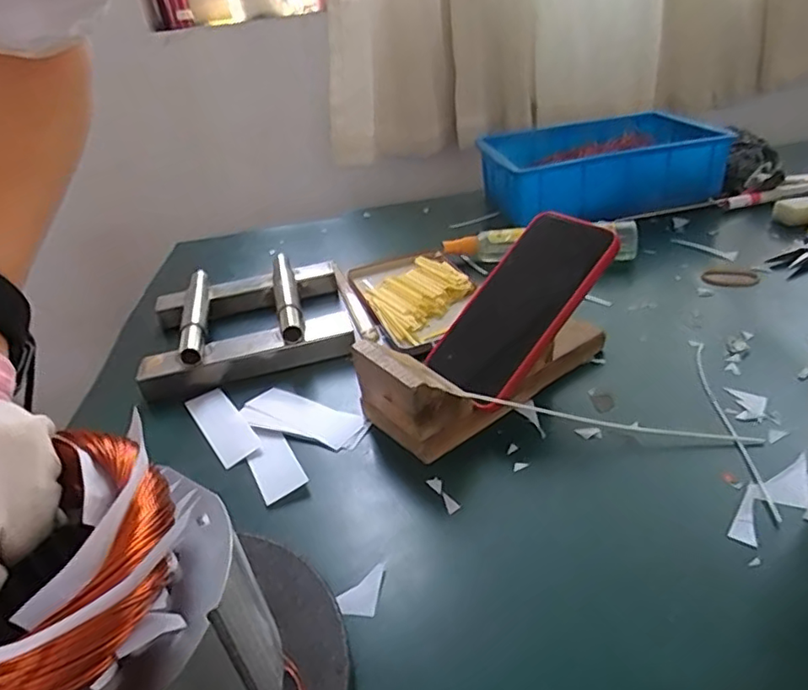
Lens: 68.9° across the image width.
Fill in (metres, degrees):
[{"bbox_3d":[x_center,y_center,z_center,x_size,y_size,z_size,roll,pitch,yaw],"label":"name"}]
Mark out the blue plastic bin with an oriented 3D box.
[{"bbox_3d":[0.253,-0.233,0.789,0.287,0.088,0.197,-11,31,-4],"label":"blue plastic bin"}]

